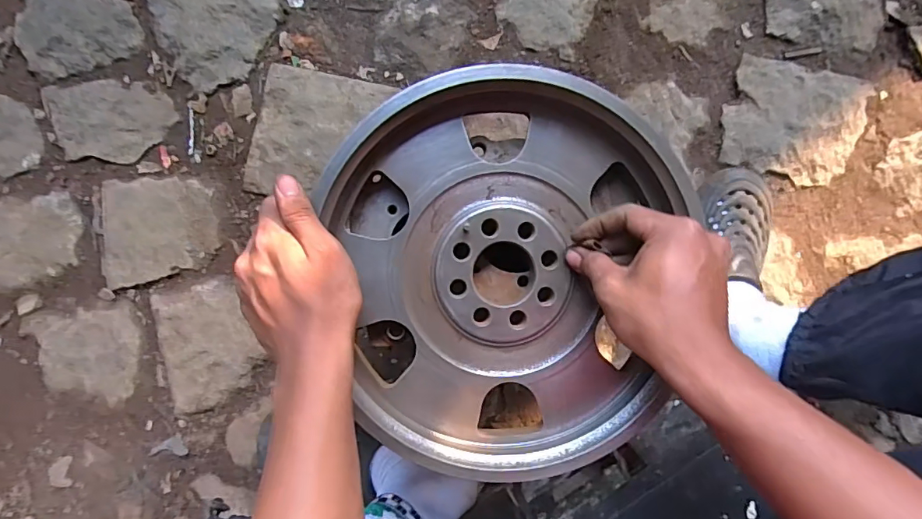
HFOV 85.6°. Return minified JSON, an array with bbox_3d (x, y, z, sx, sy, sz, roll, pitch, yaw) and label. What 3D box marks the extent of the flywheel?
[{"bbox_3d":[0.039,0.012,0.390,0.275,0.064,0.299,-11,87,1],"label":"flywheel"}]

